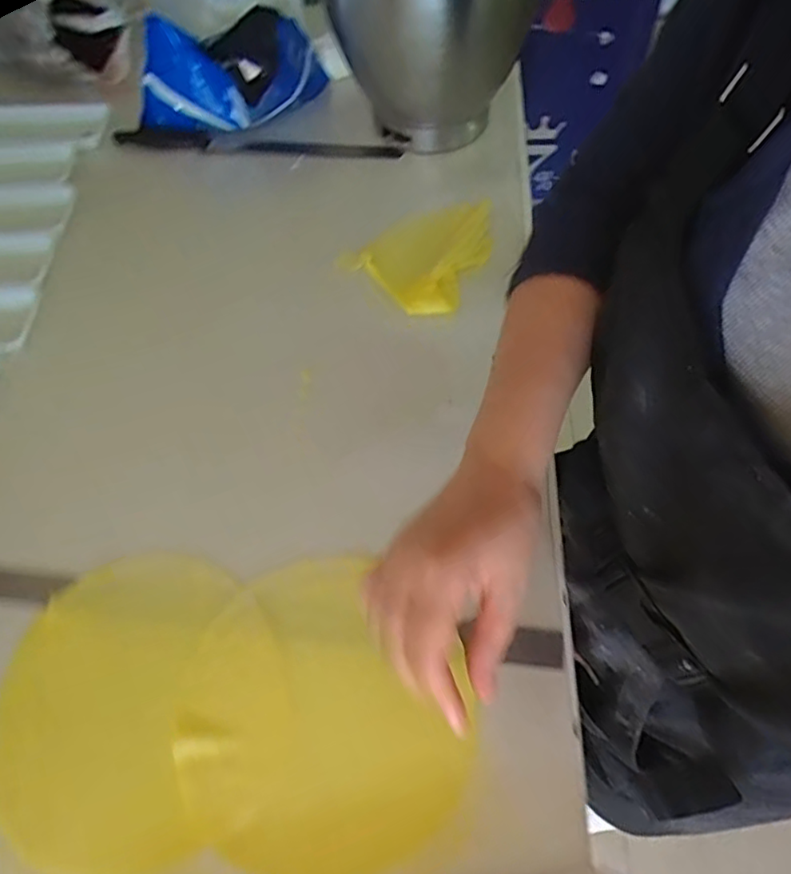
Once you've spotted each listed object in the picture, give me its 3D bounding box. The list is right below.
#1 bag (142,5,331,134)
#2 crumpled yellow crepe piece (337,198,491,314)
[{"bbox_3d":[-0.201,-0.432,0.710,0.167,0.114,0.165,9,60,8],"label":"bag"},{"bbox_3d":[0.042,-0.196,0.629,0.156,0.016,0.127,-39,65,-19],"label":"crumpled yellow crepe piece"}]

